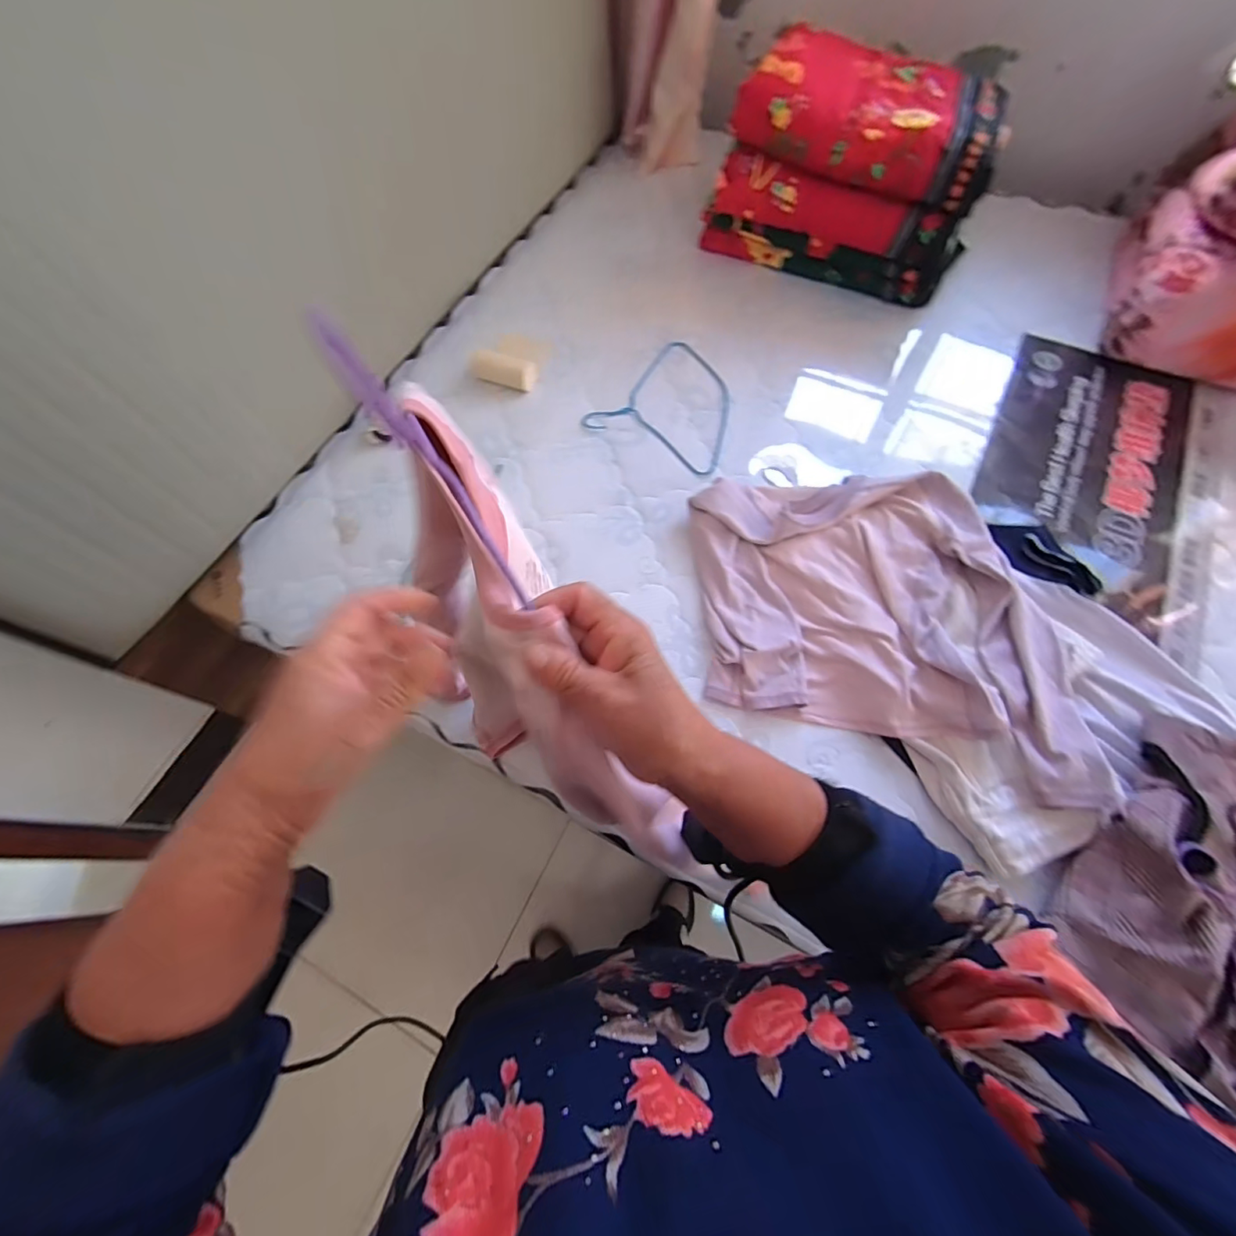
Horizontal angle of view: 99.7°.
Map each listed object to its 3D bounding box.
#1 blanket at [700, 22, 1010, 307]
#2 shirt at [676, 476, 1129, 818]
[{"bbox_3d":[0.498,-0.943,1.101,0.504,0.330,0.341,25,69,13],"label":"blanket"},{"bbox_3d":[0.386,0.000,0.801,0.499,0.047,0.521,-5,69,10],"label":"shirt"}]

